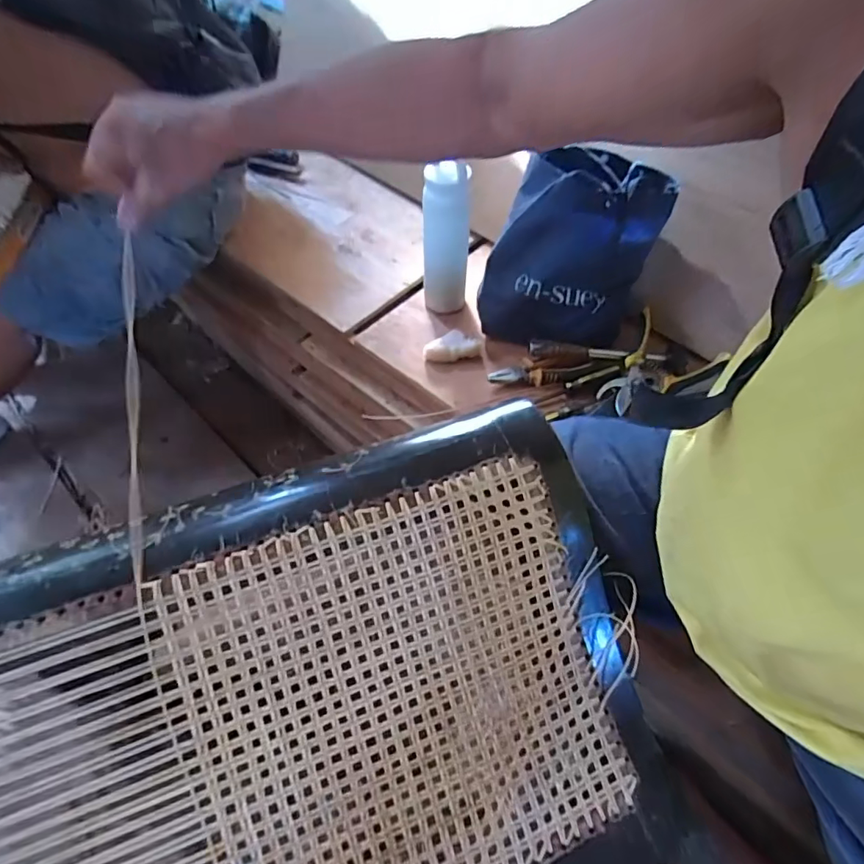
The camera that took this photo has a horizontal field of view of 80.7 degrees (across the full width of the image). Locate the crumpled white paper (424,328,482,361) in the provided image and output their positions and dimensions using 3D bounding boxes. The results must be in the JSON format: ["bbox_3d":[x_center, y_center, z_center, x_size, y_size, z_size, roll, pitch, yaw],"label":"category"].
[{"bbox_3d":[0.029,-0.132,0.768,0.087,0.019,0.046,-12,56,-9],"label":"crumpled white paper"}]

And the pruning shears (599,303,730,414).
[{"bbox_3d":[0.310,-0.089,0.713,0.122,0.053,0.162,37,62,22],"label":"pruning shears"}]

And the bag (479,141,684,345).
[{"bbox_3d":[0.191,-0.230,0.702,0.227,0.241,0.112,10,56,6],"label":"bag"}]

